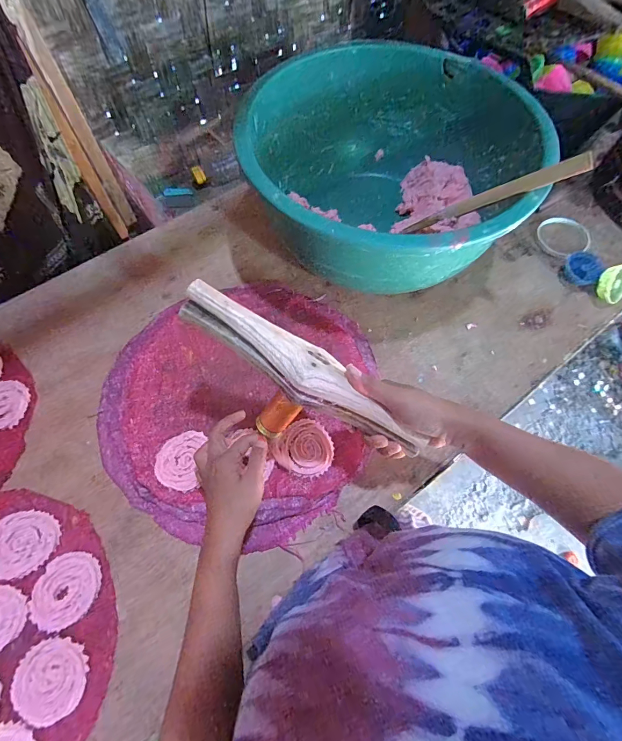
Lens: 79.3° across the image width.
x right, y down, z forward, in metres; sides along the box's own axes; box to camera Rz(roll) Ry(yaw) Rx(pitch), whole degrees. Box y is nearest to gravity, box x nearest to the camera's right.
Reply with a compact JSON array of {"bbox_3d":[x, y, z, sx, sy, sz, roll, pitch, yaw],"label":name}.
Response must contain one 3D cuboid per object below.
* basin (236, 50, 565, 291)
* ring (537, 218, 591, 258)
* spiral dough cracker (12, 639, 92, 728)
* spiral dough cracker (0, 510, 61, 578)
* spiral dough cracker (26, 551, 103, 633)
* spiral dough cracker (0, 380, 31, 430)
[{"bbox_3d":[0.117,-0.284,0.629,0.422,0.242,0.415,0,65,0],"label":"basin"},{"bbox_3d":[0.454,-0.242,0.676,0.091,0.016,0.091,0,62,-1],"label":"ring"},{"bbox_3d":[-0.280,0.332,0.403,0.070,0.007,0.073,0,62,-1],"label":"spiral dough cracker"},{"bbox_3d":[-0.355,0.212,0.461,0.081,0.004,0.072,-1,62,-2],"label":"spiral dough cracker"},{"bbox_3d":[-0.288,0.257,0.441,0.070,0.009,0.079,22,64,10],"label":"spiral dough cracker"},{"bbox_3d":[-0.449,0.049,0.542,0.074,0.005,0.074,0,62,-1],"label":"spiral dough cracker"}]

